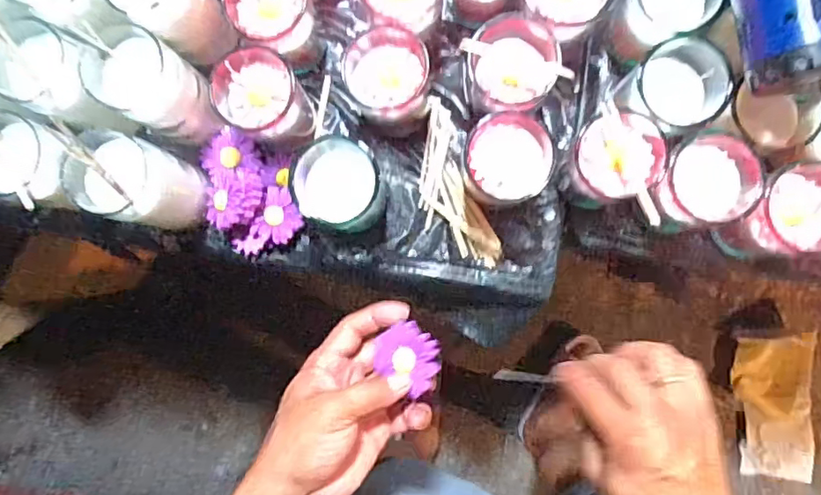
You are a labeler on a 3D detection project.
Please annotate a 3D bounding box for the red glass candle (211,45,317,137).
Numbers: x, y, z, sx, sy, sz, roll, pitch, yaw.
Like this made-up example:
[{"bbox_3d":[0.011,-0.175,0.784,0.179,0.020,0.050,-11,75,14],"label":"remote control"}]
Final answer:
[{"bbox_3d":[-0.131,-0.133,0.510,0.079,0.074,0.068,30,90,3],"label":"red glass candle"}]

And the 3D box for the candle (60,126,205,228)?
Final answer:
[{"bbox_3d":[-0.235,-0.055,0.483,0.076,0.104,0.067,14,89,3],"label":"candle"}]

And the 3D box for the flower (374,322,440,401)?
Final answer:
[{"bbox_3d":[-0.001,0.079,0.408,0.047,0.022,0.044,0,88,3],"label":"flower"}]

